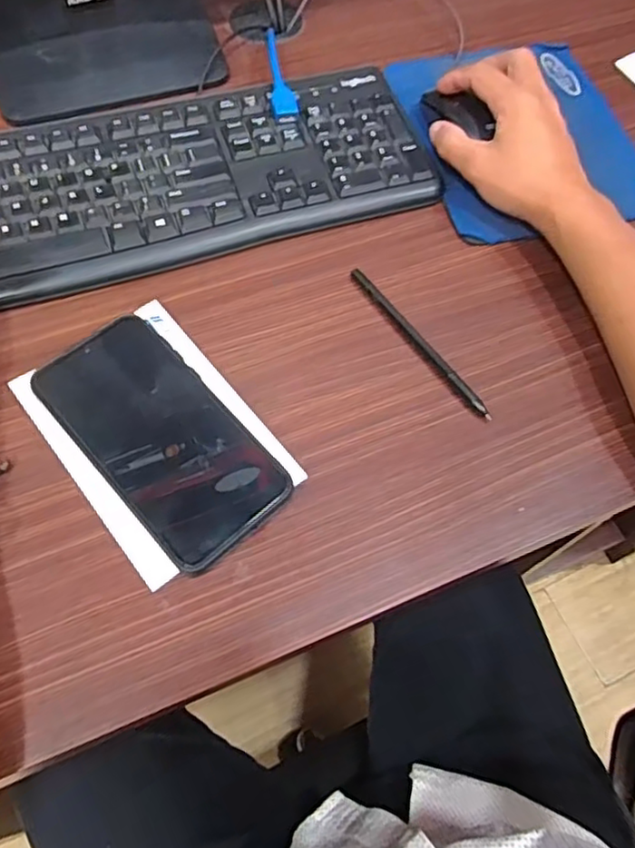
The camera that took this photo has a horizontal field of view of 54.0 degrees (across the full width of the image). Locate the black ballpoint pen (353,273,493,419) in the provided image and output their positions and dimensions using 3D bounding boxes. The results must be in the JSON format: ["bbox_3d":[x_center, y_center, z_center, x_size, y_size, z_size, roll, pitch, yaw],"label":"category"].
[{"bbox_3d":[0.067,-0.055,0.412,0.007,0.006,0.138,-32,69,-18],"label":"black ballpoint pen"}]

